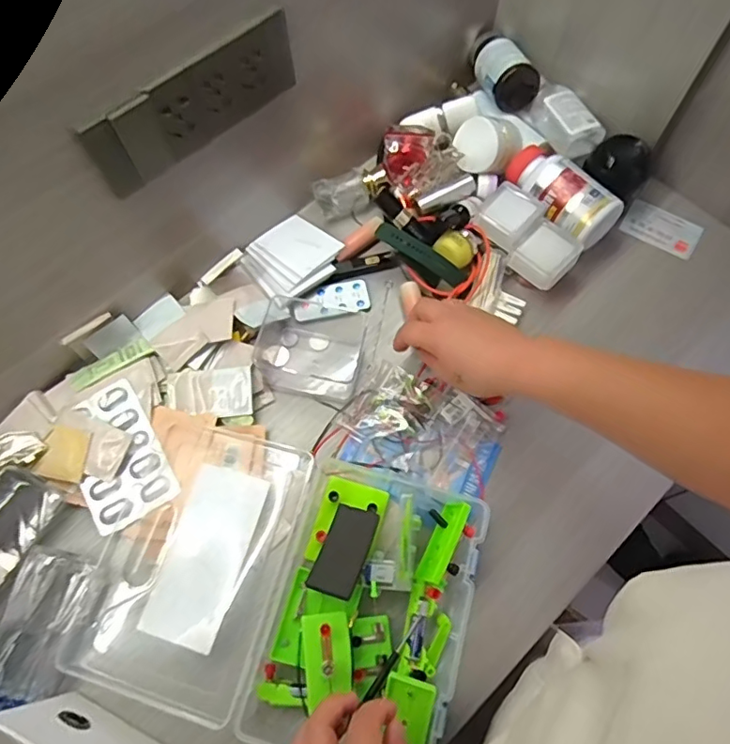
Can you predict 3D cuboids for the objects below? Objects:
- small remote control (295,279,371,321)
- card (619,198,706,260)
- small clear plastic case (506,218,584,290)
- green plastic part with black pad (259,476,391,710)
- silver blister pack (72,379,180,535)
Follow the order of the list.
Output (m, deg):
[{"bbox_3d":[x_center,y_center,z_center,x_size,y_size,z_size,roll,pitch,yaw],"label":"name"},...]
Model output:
[{"bbox_3d":[-0.038,-0.081,0.612,0.083,0.010,0.041,-12,67,-4],"label":"small remote control"},{"bbox_3d":[0.349,-0.170,0.638,0.084,0.006,0.052,30,75,12],"label":"card"},{"bbox_3d":[0.195,-0.127,0.587,0.057,0.030,0.057,37,73,15],"label":"small clear plastic case"},{"bbox_3d":[-0.033,0.185,0.472,0.057,0.029,0.189,16,68,8],"label":"green plastic part with black pad"},{"bbox_3d":[-0.245,0.081,0.534,0.081,0.009,0.135,-29,74,-8],"label":"silver blister pack"}]

